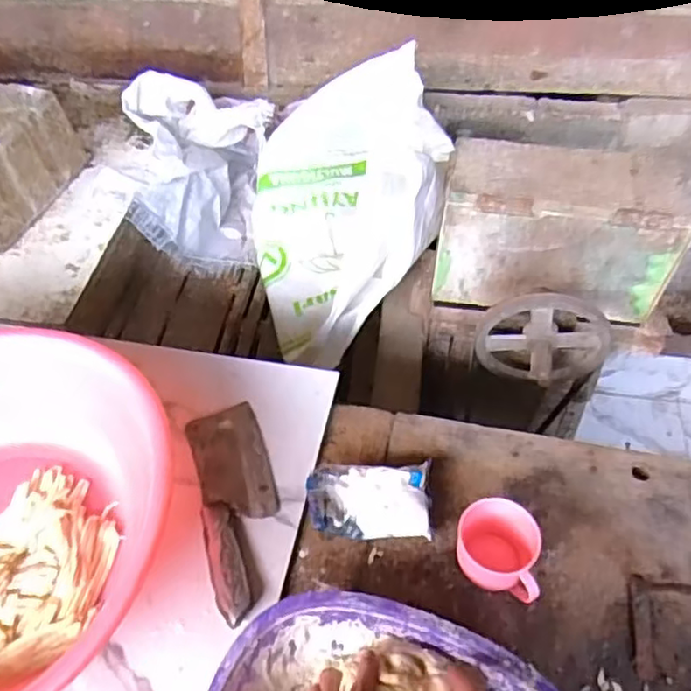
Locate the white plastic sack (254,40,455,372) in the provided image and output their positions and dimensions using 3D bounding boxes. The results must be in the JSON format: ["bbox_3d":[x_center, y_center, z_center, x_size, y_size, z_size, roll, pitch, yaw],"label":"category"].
[{"bbox_3d":[0.005,-0.325,1.314,0.377,0.230,0.759,3,50,1],"label":"white plastic sack"}]

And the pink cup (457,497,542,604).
[{"bbox_3d":[0.146,0.204,0.643,0.074,0.066,0.082,9,50,6],"label":"pink cup"}]

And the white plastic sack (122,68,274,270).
[{"bbox_3d":[-0.334,-0.400,1.513,0.325,0.269,0.368,-1,50,-3],"label":"white plastic sack"}]

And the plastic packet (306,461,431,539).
[{"bbox_3d":[0.024,0.164,0.697,0.129,0.036,0.077,3,50,1],"label":"plastic packet"}]

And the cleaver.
[{"bbox_3d":[-0.114,0.162,0.697,0.082,0.023,0.245,-12,51,-12],"label":"cleaver"}]

